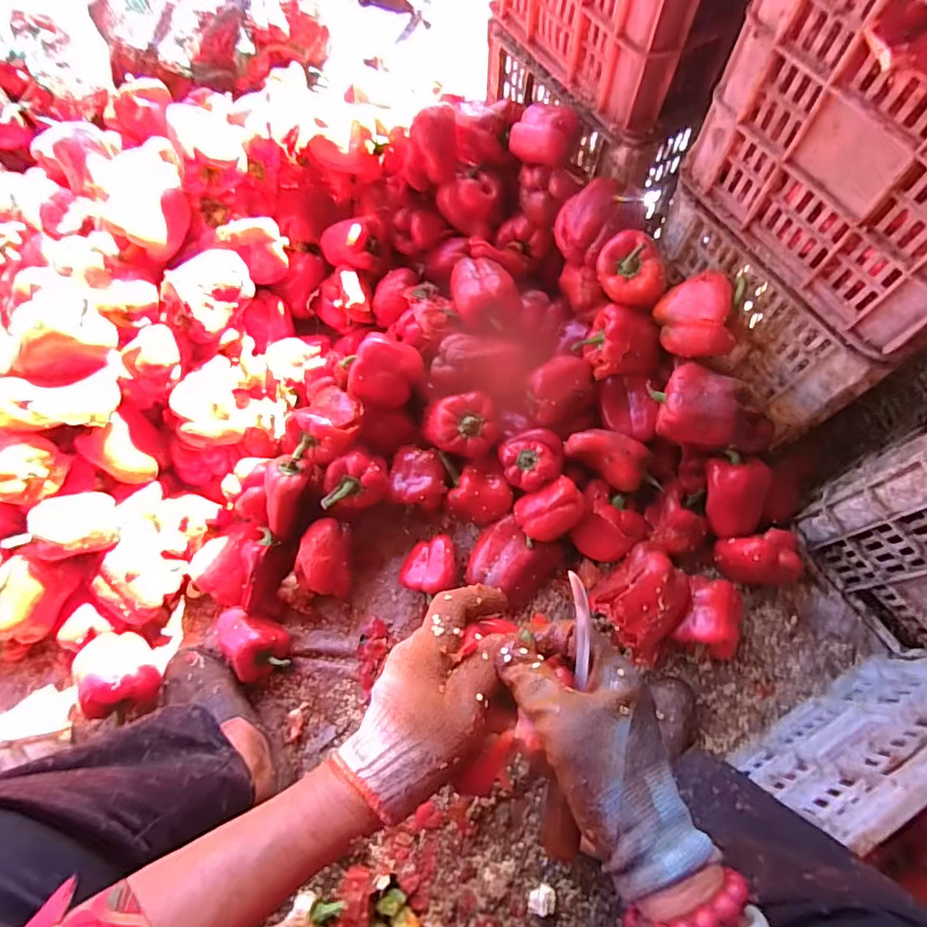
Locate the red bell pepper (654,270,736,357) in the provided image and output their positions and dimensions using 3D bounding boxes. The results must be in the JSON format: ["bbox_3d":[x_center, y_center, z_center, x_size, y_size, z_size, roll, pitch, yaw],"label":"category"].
[{"bbox_3d":[0.307,-0.188,0.680,0.091,0.065,0.104,-10,70,-4],"label":"red bell pepper"}]

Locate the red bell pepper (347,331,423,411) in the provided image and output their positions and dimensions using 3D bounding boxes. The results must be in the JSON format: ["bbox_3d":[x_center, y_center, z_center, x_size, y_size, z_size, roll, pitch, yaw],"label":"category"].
[{"bbox_3d":[-0.106,-0.121,0.731,0.081,0.069,0.089,0,70,0],"label":"red bell pepper"}]

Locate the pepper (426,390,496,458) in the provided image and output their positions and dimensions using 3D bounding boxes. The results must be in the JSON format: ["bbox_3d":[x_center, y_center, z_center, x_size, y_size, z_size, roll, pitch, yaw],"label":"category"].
[{"bbox_3d":[0.001,-0.047,0.740,0.093,0.070,0.081,-24,72,-8],"label":"pepper"}]

